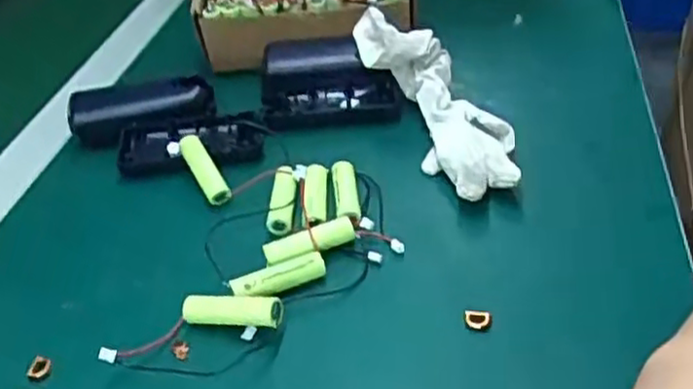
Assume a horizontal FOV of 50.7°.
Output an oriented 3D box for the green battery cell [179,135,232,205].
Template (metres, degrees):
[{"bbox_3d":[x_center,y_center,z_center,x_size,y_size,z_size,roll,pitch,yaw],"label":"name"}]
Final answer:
[{"bbox_3d":[-0.088,-0.016,0.453,0.013,0.012,0.054,-26,61,-22],"label":"green battery cell"}]

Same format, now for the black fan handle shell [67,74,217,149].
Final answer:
[{"bbox_3d":[-0.143,-0.061,0.506,0.096,0.019,0.046,-10,40,-3],"label":"black fan handle shell"}]

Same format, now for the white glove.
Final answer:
[{"bbox_3d":[0.056,-0.066,0.463,0.056,0.029,0.177,-19,52,-14],"label":"white glove"}]

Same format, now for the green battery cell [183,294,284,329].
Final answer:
[{"bbox_3d":[-0.058,0.058,0.367,0.053,0.016,0.014,5,42,14],"label":"green battery cell"}]

